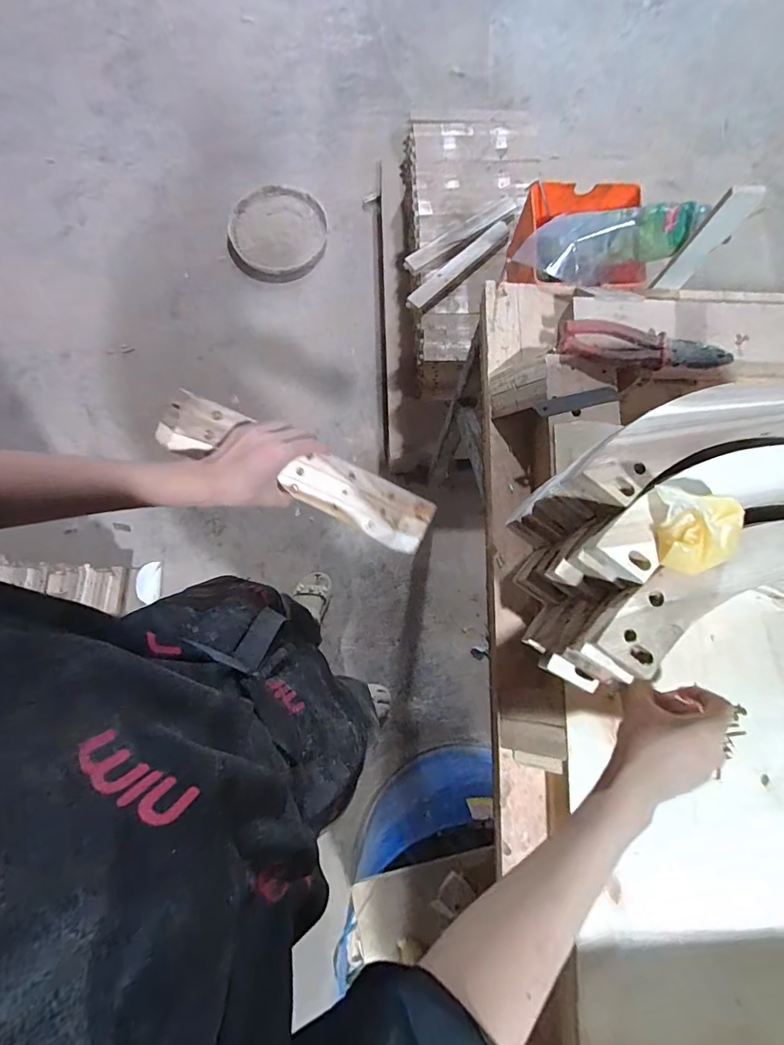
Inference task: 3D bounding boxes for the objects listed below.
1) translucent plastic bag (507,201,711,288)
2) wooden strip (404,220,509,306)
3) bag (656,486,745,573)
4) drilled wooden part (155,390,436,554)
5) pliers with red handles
[{"bbox_3d":[0.267,-0.354,0.587,0.208,0.065,0.085,1,78,21],"label":"translucent plastic bag"},{"bbox_3d":[0.158,-0.623,1.114,0.309,0.029,0.049,-40,83,-9],"label":"wooden strip"},{"bbox_3d":[0.197,0.007,0.299,0.054,0.029,0.045,7,79,-1],"label":"bag"},{"bbox_3d":[-0.094,-0.052,0.491,0.287,0.061,0.069,24,79,-8],"label":"drilled wooden part"},{"bbox_3d":[0.281,-0.203,0.516,0.179,0.019,0.059,9,79,-1],"label":"pliers with red handles"}]

